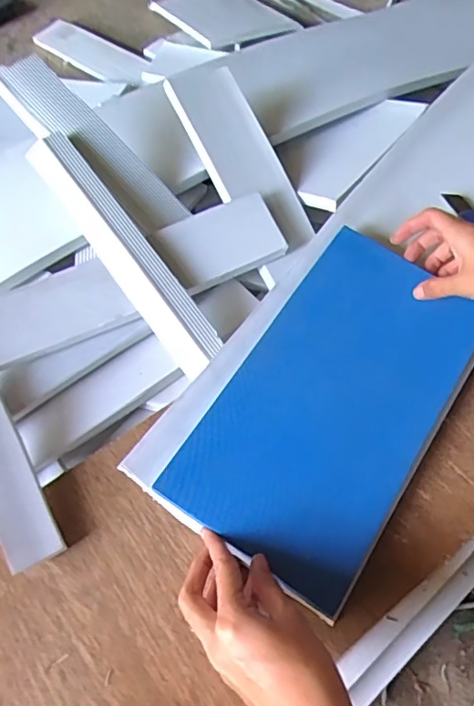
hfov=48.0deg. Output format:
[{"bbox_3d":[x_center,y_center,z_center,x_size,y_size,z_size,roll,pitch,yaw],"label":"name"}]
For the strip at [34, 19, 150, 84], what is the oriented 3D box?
[{"bbox_3d":[-0.220,-0.455,0.807,0.225,0.015,0.058,33,84,20],"label":"strip"}]

